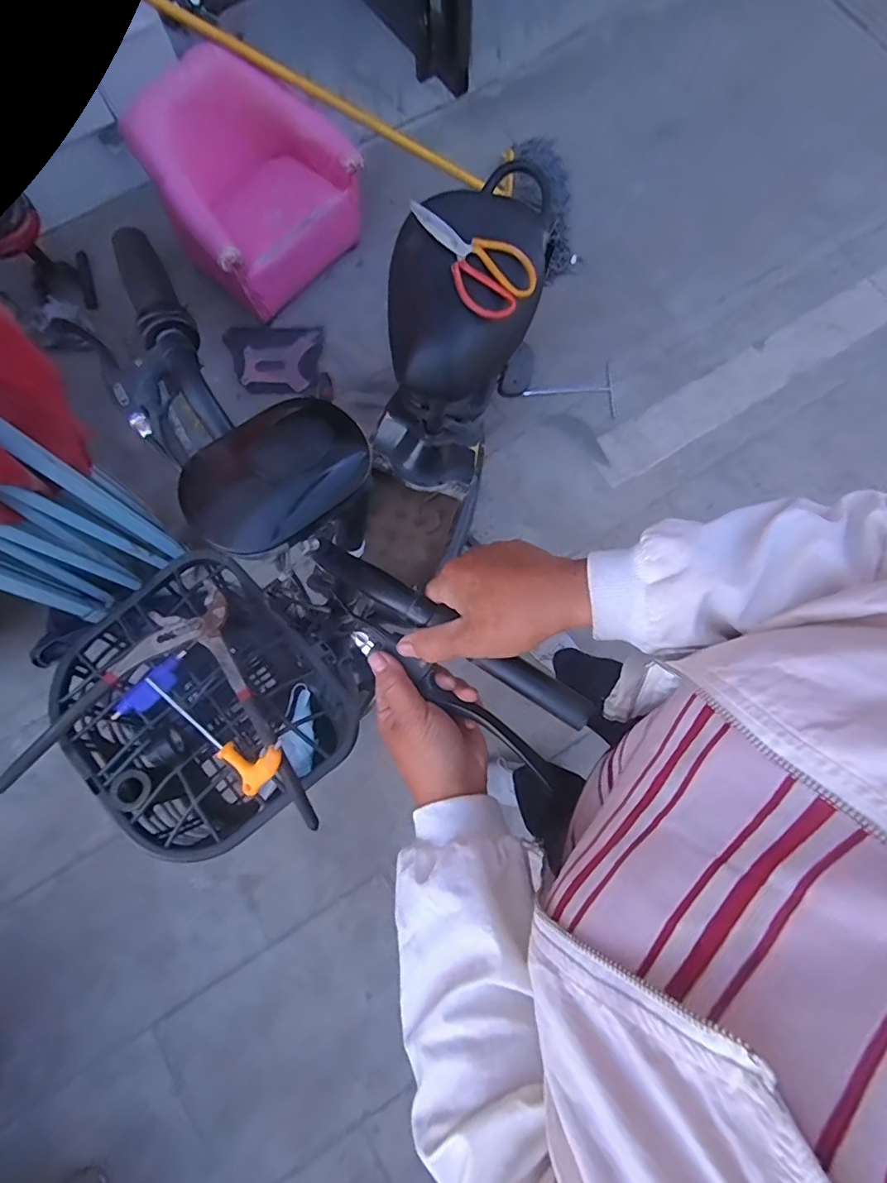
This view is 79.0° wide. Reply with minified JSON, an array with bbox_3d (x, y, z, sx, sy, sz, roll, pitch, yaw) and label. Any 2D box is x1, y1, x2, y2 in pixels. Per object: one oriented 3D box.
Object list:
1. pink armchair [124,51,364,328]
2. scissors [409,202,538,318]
[{"bbox_3d":[-0.491,-1.089,1.427,0.504,0.332,0.385,-42,82,-7],"label":"pink armchair"},{"bbox_3d":[0.038,-0.467,0.740,0.104,0.023,0.198,-42,79,-8],"label":"scissors"}]

